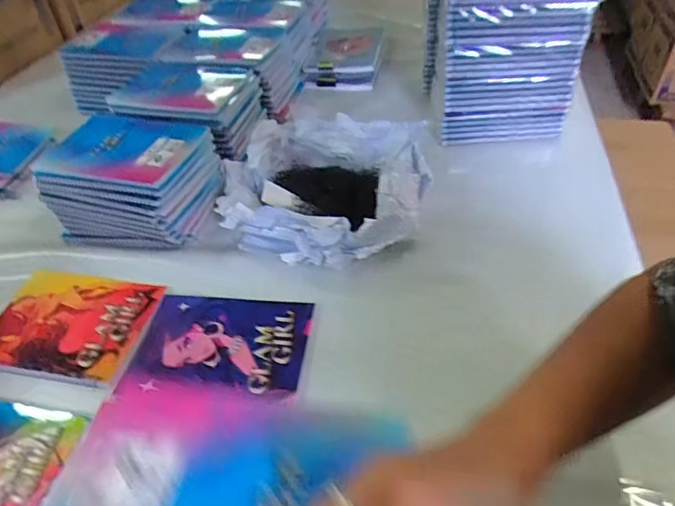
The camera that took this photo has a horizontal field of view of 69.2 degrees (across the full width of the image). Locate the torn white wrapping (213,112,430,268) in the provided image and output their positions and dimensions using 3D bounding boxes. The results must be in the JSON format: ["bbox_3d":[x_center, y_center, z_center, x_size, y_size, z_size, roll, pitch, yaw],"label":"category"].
[{"bbox_3d":[-0.014,-0.090,0.688,0.264,0.101,0.252,-2,44,2],"label":"torn white wrapping"}]

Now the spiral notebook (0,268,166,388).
[{"bbox_3d":[-0.334,0.083,0.606,0.210,0.006,0.152,6,45,11],"label":"spiral notebook"}]

